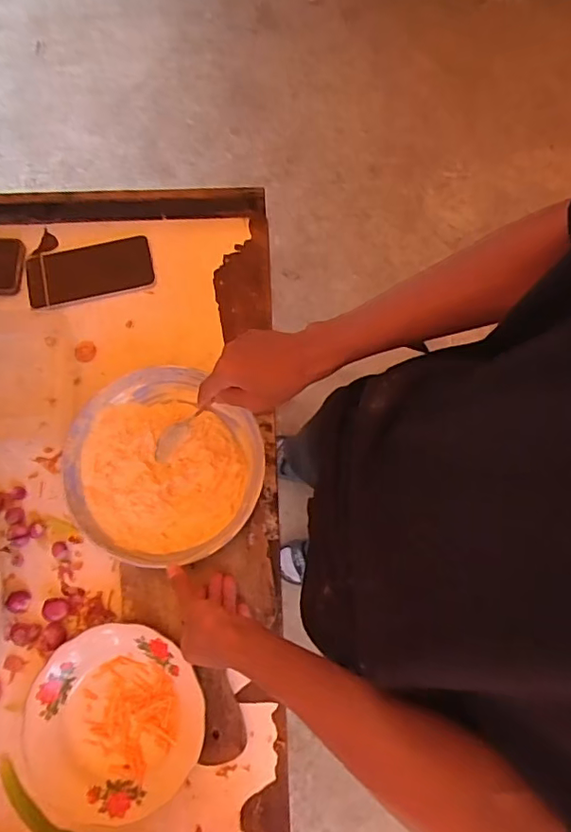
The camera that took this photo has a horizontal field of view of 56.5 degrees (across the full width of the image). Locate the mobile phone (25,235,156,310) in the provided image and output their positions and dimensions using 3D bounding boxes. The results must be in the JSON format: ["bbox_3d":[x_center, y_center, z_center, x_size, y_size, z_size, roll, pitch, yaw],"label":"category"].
[{"bbox_3d":[-0.256,-0.192,0.697,0.159,0.012,0.083,-15,75,-4],"label":"mobile phone"}]

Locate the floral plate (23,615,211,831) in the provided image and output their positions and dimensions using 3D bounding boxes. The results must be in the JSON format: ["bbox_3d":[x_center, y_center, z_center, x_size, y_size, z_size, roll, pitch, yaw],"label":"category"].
[{"bbox_3d":[-0.188,0.323,0.561,0.198,0.033,0.175,-34,77,-9],"label":"floral plate"}]

